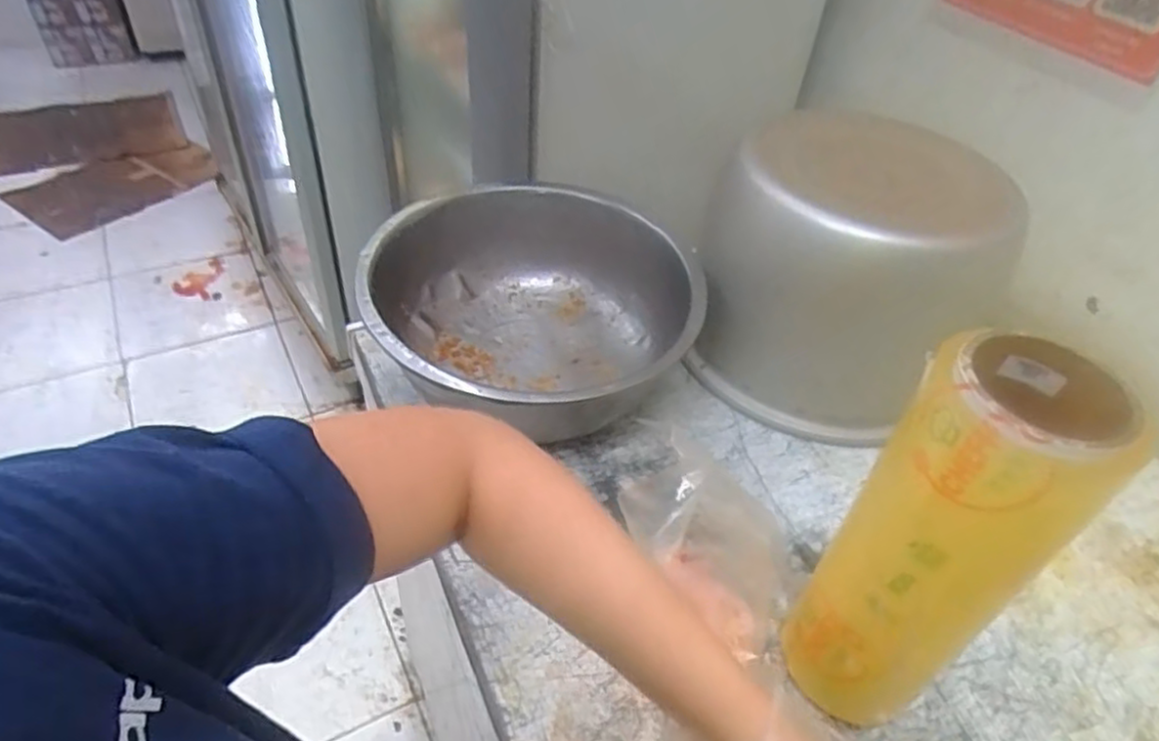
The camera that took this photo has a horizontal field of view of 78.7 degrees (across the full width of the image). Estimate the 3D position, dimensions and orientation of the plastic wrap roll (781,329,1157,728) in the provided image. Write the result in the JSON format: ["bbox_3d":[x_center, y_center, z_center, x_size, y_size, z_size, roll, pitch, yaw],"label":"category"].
[{"bbox_3d":[0.221,0.119,0.459,0.095,0.305,0.104,-28,53,-31],"label":"plastic wrap roll"}]

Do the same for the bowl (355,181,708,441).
[{"bbox_3d":[-0.054,-0.051,0.739,0.304,0.142,0.323,4,44,-3],"label":"bowl"}]

